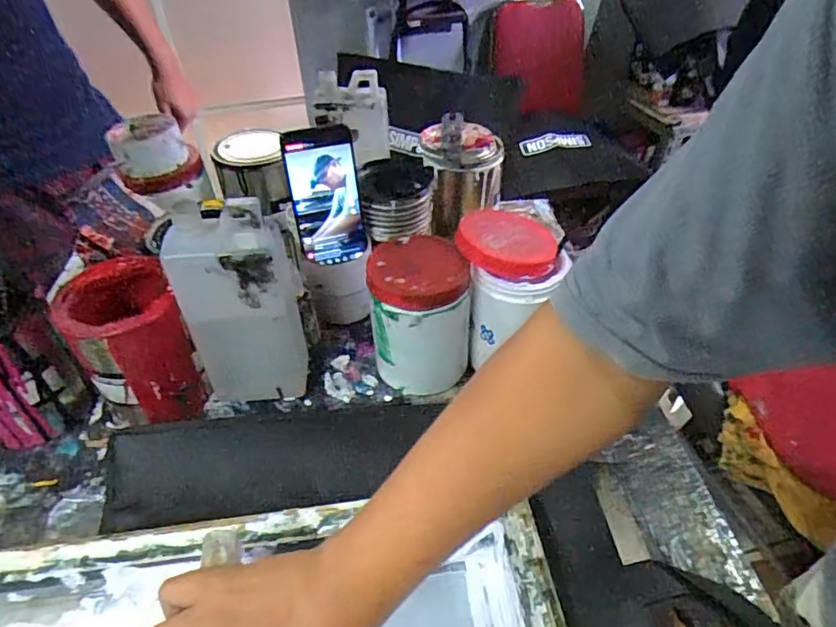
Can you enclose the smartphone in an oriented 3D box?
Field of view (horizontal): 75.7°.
[{"bbox_3d":[-0.101,-0.128,0.600,0.077,0.151,0.012,-17,32,-17],"label":"smartphone"}]

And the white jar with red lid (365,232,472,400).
[{"bbox_3d":[0.004,0.006,0.555,0.095,0.141,0.103,1,42,2],"label":"white jar with red lid"}]

